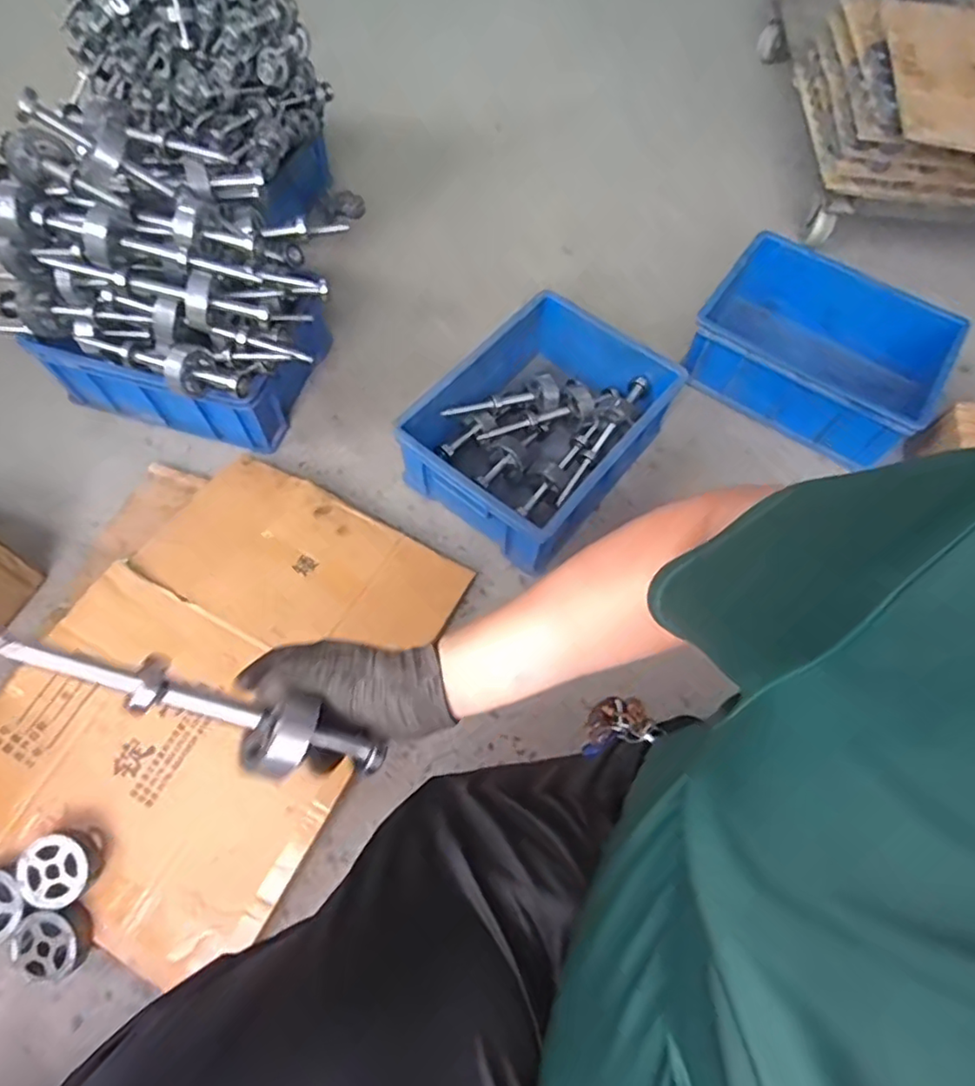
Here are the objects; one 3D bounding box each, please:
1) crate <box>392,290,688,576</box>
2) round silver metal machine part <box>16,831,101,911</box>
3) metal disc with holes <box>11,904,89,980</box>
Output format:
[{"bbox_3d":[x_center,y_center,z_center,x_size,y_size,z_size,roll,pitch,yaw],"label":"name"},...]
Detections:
[{"bbox_3d":[0.075,-0.188,1.002,0.296,0.142,0.388,34,67,13],"label":"crate"},{"bbox_3d":[-0.497,0.376,0.700,0.083,0.019,0.077,1,64,-2],"label":"round silver metal machine part"},{"bbox_3d":[-0.487,0.446,0.675,0.076,0.028,0.069,-20,66,-12],"label":"metal disc with holes"}]

